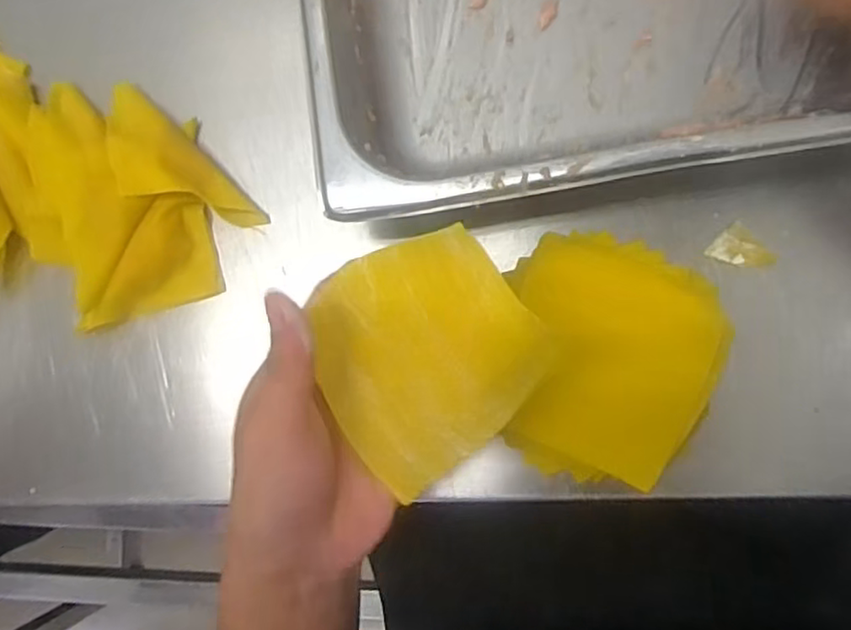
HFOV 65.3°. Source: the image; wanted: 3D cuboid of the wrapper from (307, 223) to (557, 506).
[{"bbox_3d":[-0.002,0.016,0.273,0.090,0.034,0.091,-38,82,4],"label":"wrapper"}]

